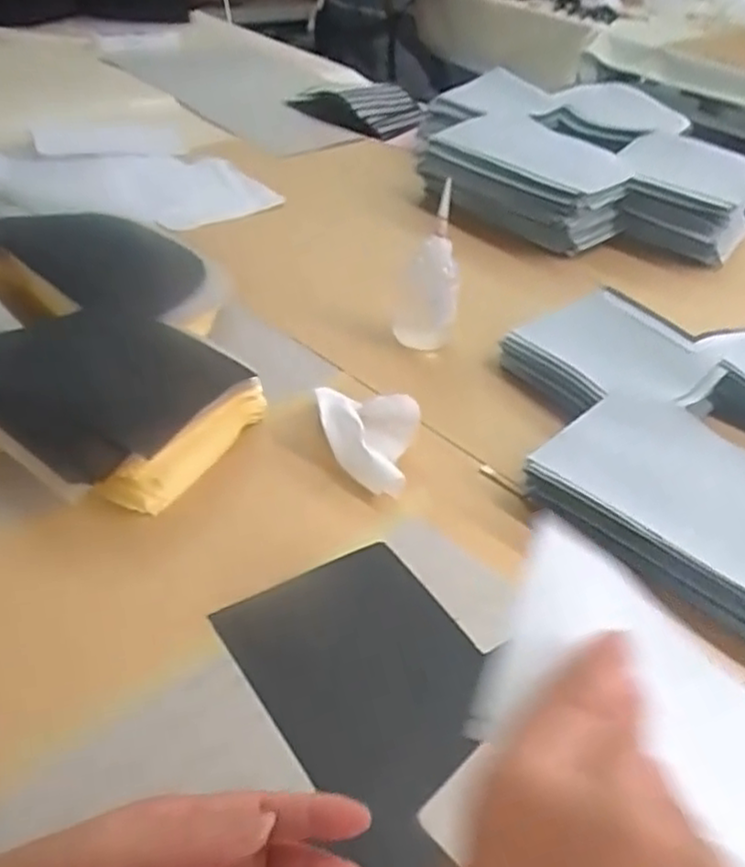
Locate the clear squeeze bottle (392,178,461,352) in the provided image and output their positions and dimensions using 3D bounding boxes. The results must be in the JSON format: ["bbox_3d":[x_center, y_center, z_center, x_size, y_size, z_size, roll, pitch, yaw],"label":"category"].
[{"bbox_3d":[0.062,-0.170,0.772,0.066,0.165,0.051,11,40,3],"label":"clear squeeze bottle"}]

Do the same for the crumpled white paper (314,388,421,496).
[{"bbox_3d":[-0.009,-0.003,0.642,0.092,0.049,0.111,12,40,4],"label":"crumpled white paper"}]

